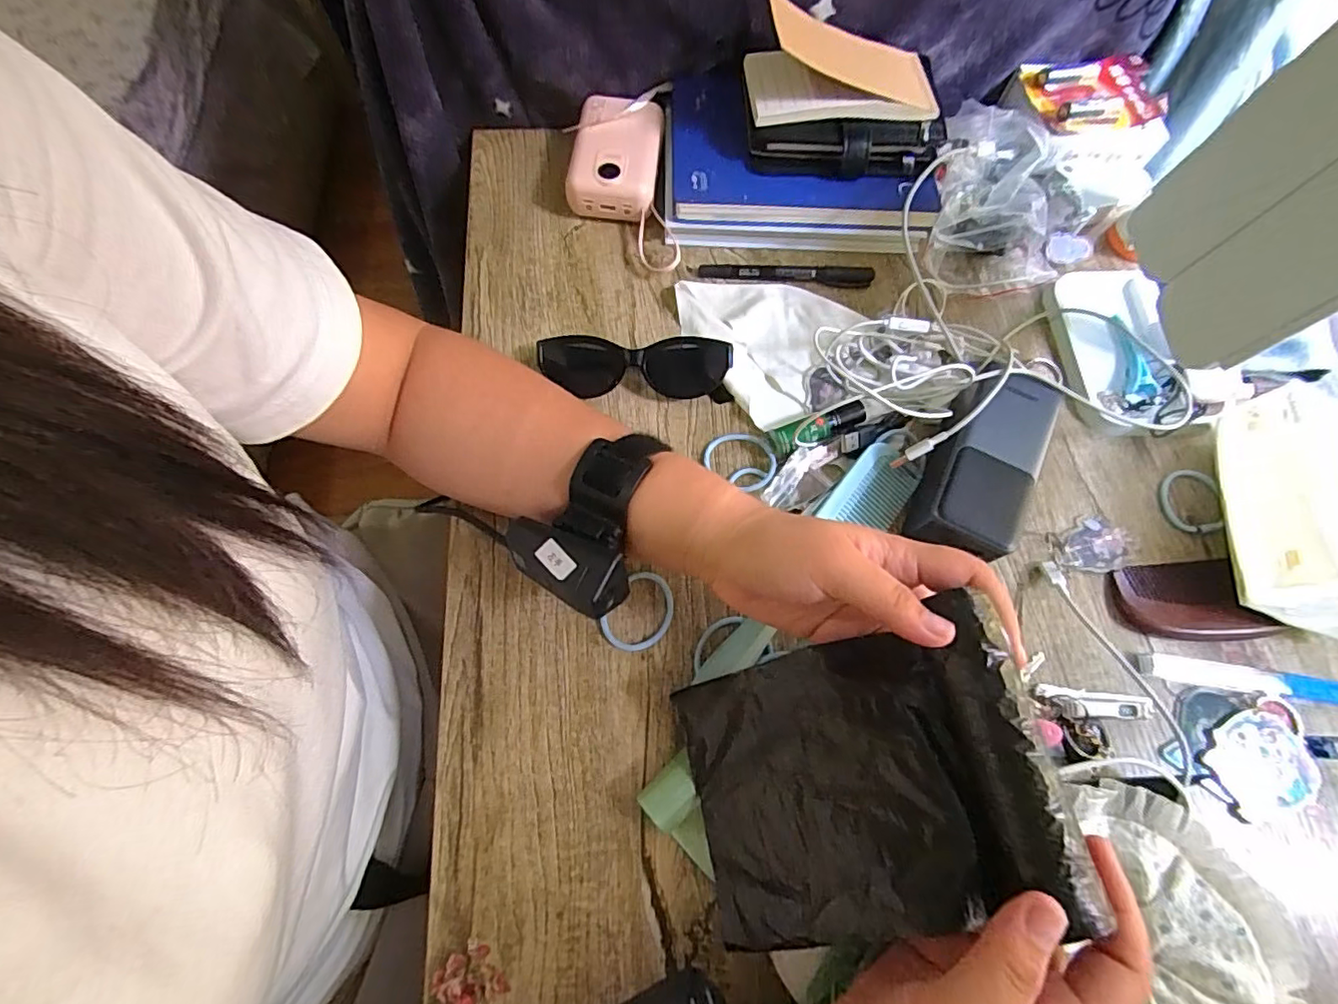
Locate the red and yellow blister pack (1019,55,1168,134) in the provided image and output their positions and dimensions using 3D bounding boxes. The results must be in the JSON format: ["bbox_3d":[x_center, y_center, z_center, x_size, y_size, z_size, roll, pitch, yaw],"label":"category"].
[{"bbox_3d":[0.367,-0.352,0.494,0.103,0.023,0.076,-5,70,-5],"label":"red and yellow blister pack"}]

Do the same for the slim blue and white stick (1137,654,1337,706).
[{"bbox_3d":[0.363,0.111,0.358,0.129,0.006,0.015,9,69,1],"label":"slim blue and white stick"}]

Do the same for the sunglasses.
[{"bbox_3d":[-0.024,-0.095,0.408,0.136,0.027,0.038,1,69,-2],"label":"sunglasses"}]

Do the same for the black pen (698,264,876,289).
[{"bbox_3d":[0.095,-0.182,0.457,0.137,0.010,0.016,1,69,-2],"label":"black pen"}]

